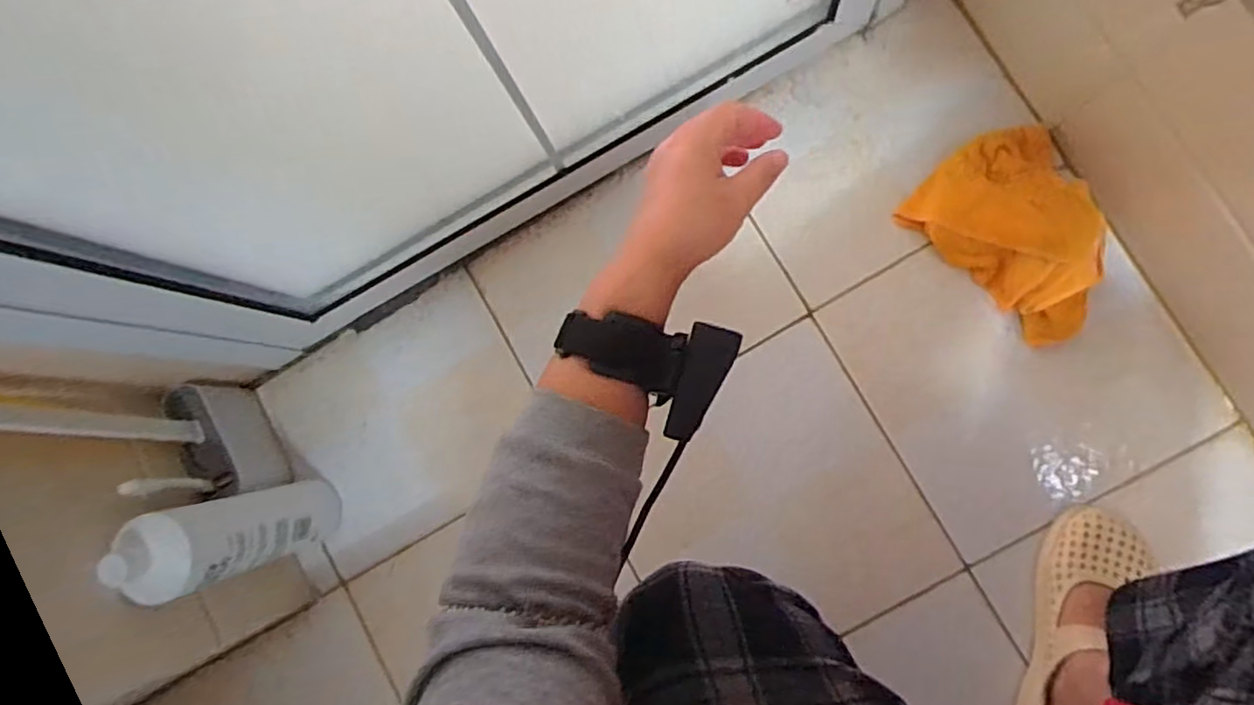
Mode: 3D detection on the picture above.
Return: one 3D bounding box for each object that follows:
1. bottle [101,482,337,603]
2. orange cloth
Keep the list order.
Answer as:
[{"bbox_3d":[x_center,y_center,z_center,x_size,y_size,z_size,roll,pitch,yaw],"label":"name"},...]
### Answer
[{"bbox_3d":[-0.394,0.184,0.687,0.086,0.251,0.081,-17,83,6],"label":"bottle"},{"bbox_3d":[0.393,-0.123,0.666,0.147,0.058,0.199,-45,81,2],"label":"orange cloth"}]

